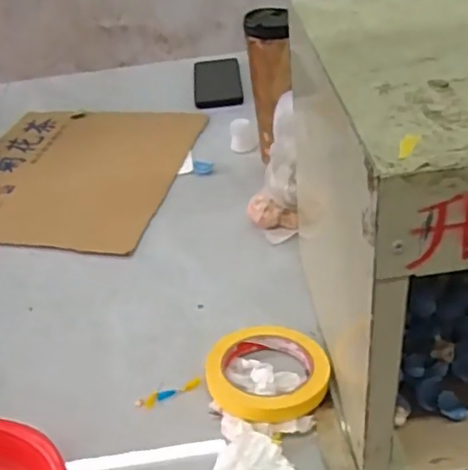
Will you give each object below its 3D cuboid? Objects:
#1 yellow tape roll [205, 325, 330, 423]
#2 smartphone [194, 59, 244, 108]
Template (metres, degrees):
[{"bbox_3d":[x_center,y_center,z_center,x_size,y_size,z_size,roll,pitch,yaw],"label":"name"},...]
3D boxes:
[{"bbox_3d":[0.030,0.124,0.579,0.104,0.025,0.098,-4,37,3],"label":"yellow tape roll"},{"bbox_3d":[-0.027,-0.254,1.079,0.078,0.015,0.143,-7,44,4],"label":"smartphone"}]

